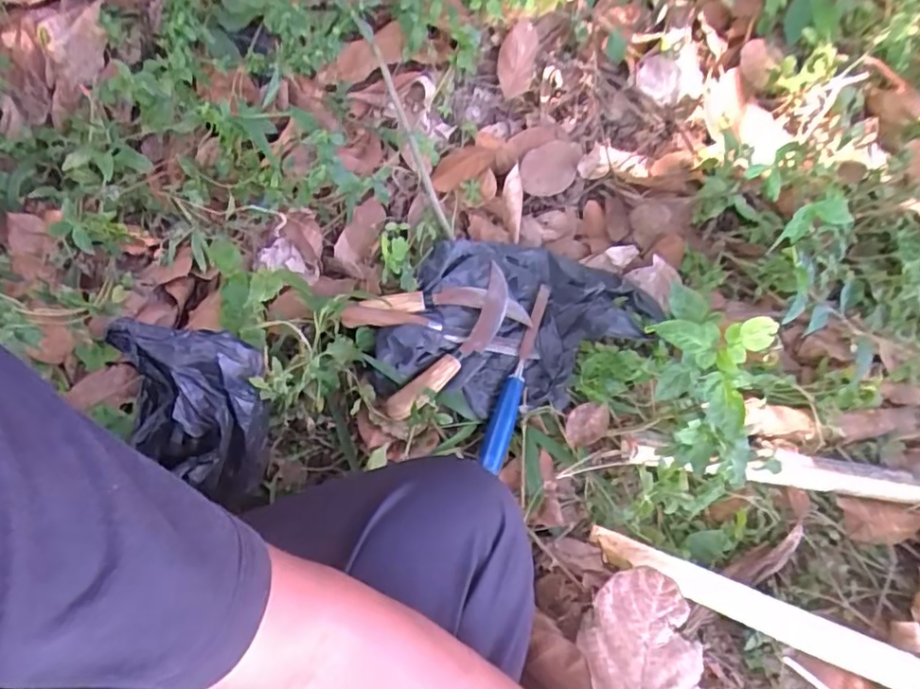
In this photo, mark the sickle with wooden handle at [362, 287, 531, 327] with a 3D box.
[{"bbox_3d":[-0.014,-0.049,0.677,0.181,0.026,0.039,2,54,-3],"label":"sickle with wooden handle"}]

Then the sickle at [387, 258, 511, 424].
[{"bbox_3d":[-0.003,0.003,0.655,0.046,0.052,0.199,32,58,18],"label":"sickle"}]

